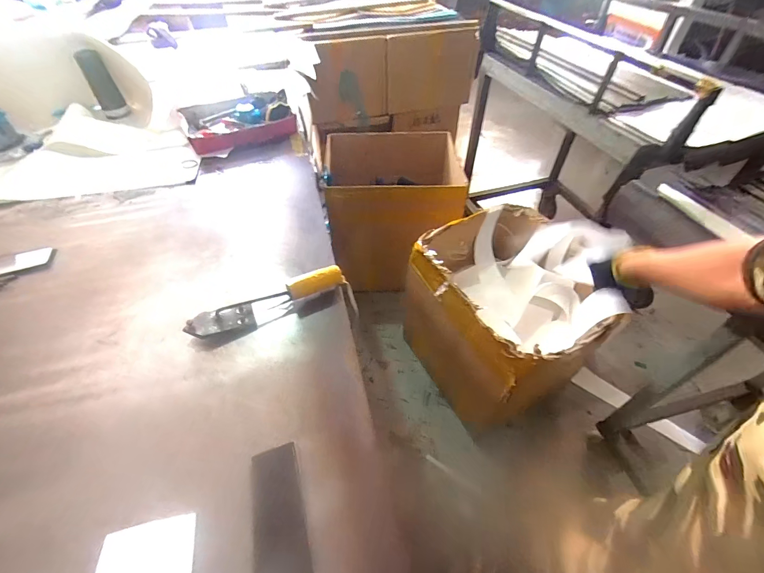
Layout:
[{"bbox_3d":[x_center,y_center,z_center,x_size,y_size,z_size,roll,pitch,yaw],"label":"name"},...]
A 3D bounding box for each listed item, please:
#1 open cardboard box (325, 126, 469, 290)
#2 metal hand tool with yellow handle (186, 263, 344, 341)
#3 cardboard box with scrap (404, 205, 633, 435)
[{"bbox_3d":[0.046,-0.386,1.679,0.585,0.562,0.588,-2,49,-2],"label":"open cardboard box"},{"bbox_3d":[-0.199,0.029,0.618,0.268,0.060,0.044,-19,52,-16],"label":"metal hand tool with yellow handle"},{"bbox_3d":[0.406,0.139,1.276,0.470,0.637,0.548,-23,53,-19],"label":"cardboard box with scrap"}]

